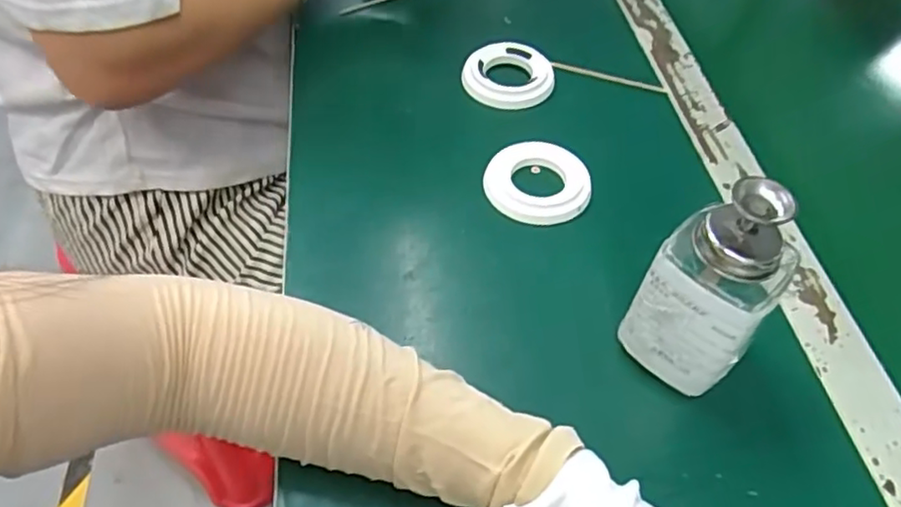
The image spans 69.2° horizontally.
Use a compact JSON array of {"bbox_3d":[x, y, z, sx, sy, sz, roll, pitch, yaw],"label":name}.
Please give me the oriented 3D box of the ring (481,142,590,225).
[{"bbox_3d":[0.060,-0.050,0.447,0.071,0.013,0.061,18,52,11],"label":"ring"}]

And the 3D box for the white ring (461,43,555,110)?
[{"bbox_3d":[0.046,-0.142,0.523,0.070,0.017,0.070,2,51,-2],"label":"white ring"}]

